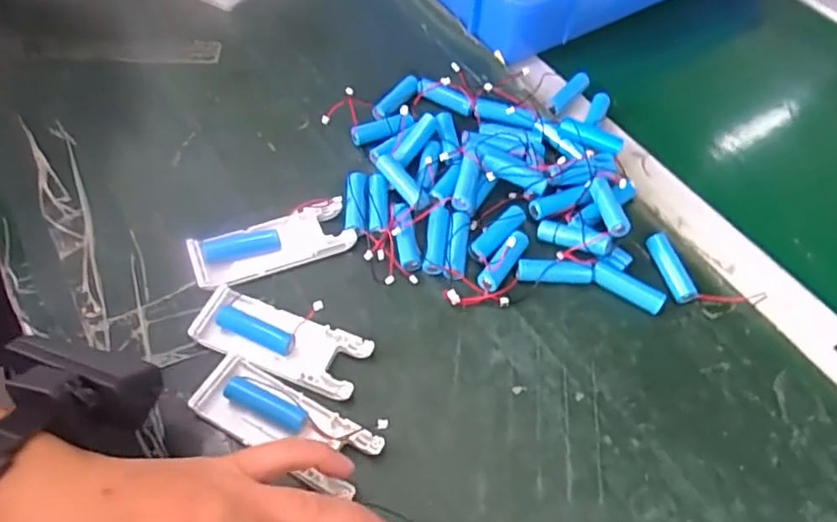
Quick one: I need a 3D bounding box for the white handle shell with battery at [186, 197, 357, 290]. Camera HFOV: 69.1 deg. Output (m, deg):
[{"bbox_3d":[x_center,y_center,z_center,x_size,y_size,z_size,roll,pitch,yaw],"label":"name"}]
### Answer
[{"bbox_3d":[-0.098,-0.011,0.410,0.104,0.013,0.041,-17,59,-15],"label":"white handle shell with battery"}]

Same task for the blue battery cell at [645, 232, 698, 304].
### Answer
[{"bbox_3d":[0.174,0.005,0.416,0.018,0.012,0.050,-13,58,-12],"label":"blue battery cell"}]

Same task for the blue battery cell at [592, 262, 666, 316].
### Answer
[{"bbox_3d":[0.140,0.018,0.407,0.049,0.014,0.013,30,59,16],"label":"blue battery cell"}]

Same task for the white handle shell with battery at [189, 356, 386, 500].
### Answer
[{"bbox_3d":[-0.074,0.092,0.342,0.103,0.015,0.038,26,58,13],"label":"white handle shell with battery"}]

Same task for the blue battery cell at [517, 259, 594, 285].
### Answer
[{"bbox_3d":[0.092,0.008,0.411,0.051,0.013,0.013,1,56,-3],"label":"blue battery cell"}]

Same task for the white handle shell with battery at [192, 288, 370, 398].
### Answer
[{"bbox_3d":[-0.083,0.046,0.370,0.104,0.014,0.047,20,59,11],"label":"white handle shell with battery"}]

